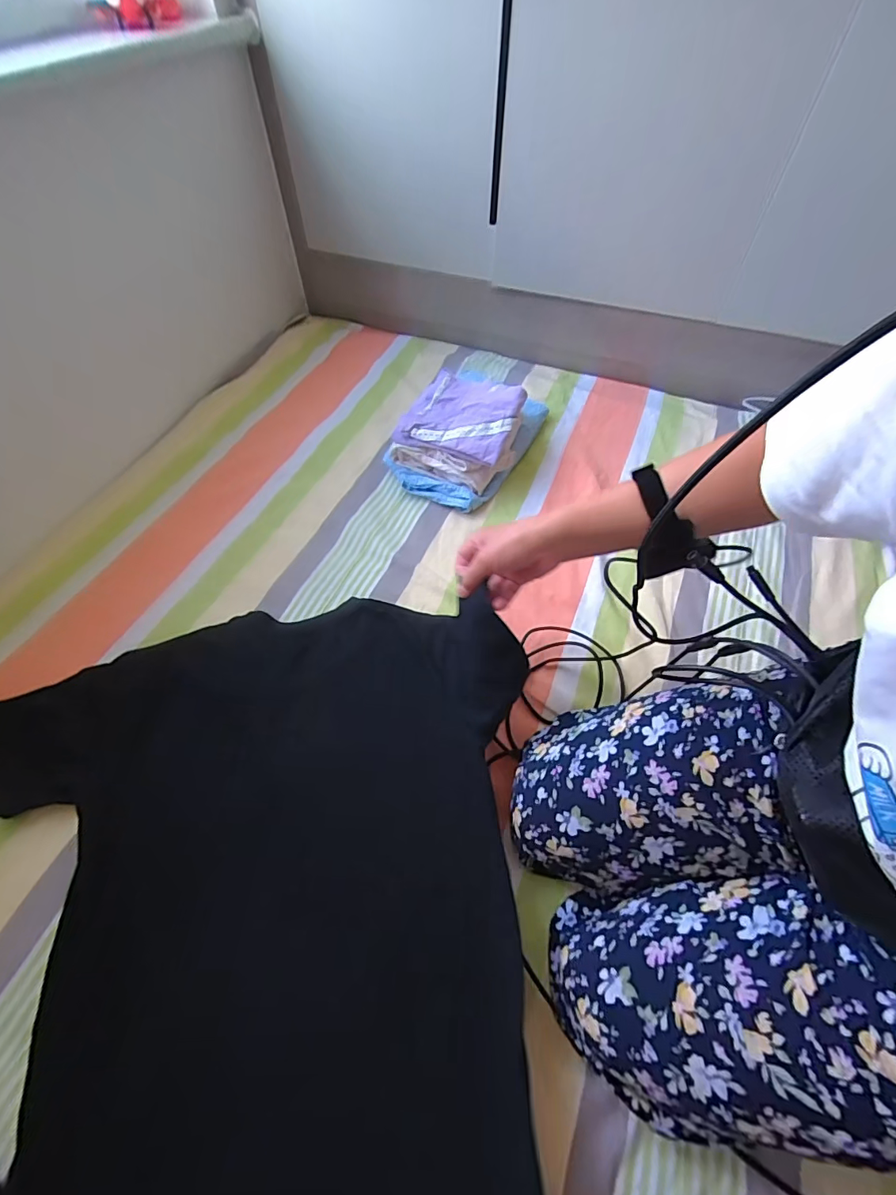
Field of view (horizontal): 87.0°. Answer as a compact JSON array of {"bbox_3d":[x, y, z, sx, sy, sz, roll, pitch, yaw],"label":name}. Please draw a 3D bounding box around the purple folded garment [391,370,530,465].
[{"bbox_3d":[0.027,-0.322,0.817,0.188,0.049,0.177,19,58,12],"label":"purple folded garment"}]

